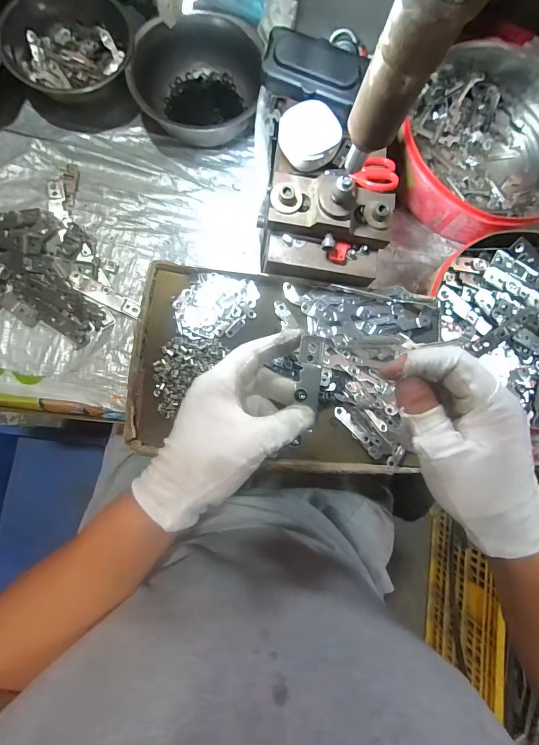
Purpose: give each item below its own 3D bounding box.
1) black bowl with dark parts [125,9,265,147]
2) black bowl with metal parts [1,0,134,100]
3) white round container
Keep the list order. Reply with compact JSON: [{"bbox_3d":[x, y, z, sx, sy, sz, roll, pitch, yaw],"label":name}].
[{"bbox_3d":[-0.087,-0.362,0.438,0.146,0.062,0.137,1,84,-6],"label":"black bowl with dark parts"},{"bbox_3d":[-0.240,-0.396,0.435,0.143,0.052,0.143,1,84,-6],"label":"black bowl with metal parts"},{"bbox_3d":[0.037,-0.227,0.344,0.048,0.030,0.054,-35,89,-8],"label":"white round container"}]

